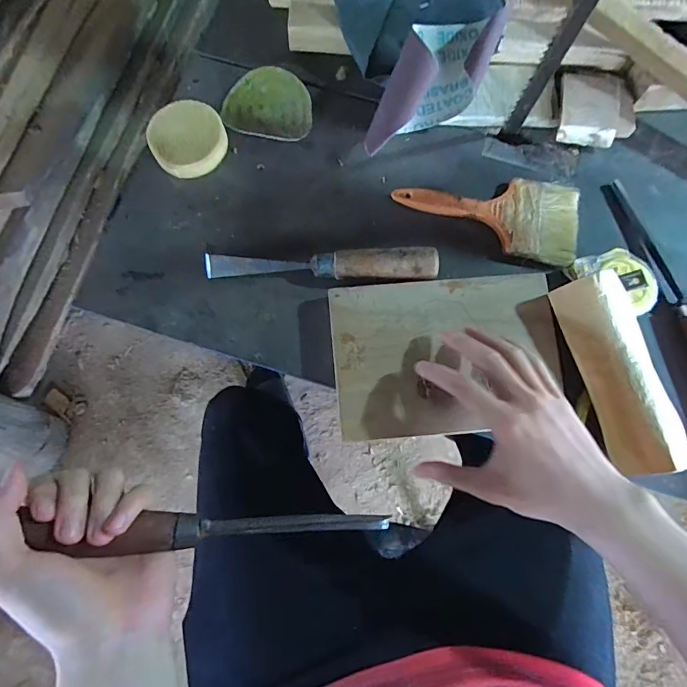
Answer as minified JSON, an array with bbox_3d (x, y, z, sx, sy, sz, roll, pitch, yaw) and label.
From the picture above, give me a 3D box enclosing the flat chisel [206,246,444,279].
[{"bbox_3d":[-0.023,-0.077,0.428,0.223,0.032,0.030,1,76,-1],"label":"flat chisel"}]

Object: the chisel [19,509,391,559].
[{"bbox_3d":[-0.106,0.123,0.293,0.296,0.036,0.029,6,75,-18],"label":"chisel"}]

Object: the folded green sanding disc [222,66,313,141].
[{"bbox_3d":[-0.083,-0.263,0.485,0.096,0.015,0.080,5,76,0],"label":"folded green sanding disc"}]

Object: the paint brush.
[{"bbox_3d":[0.149,-0.134,0.458,0.186,0.017,0.087,10,76,1],"label":"paint brush"}]

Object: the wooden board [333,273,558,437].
[{"bbox_3d":[0.096,0.008,0.405,0.208,0.010,0.143,-5,76,-1],"label":"wooden board"}]

